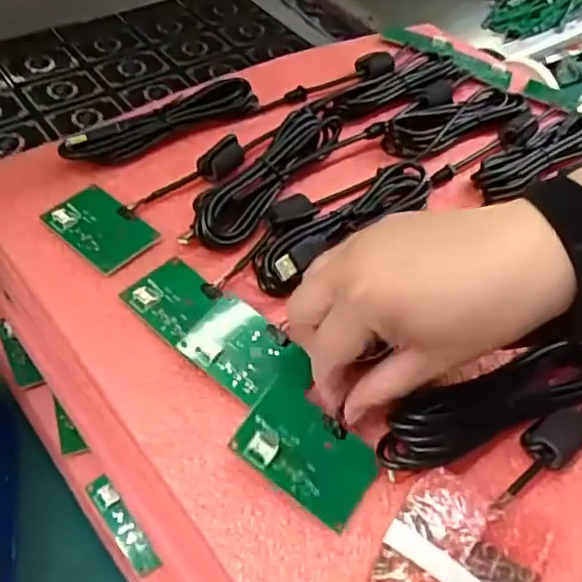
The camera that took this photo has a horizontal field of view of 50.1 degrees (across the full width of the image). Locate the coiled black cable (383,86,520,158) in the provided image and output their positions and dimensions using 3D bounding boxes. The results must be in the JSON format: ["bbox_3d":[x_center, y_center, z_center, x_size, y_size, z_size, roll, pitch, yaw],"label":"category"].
[{"bbox_3d":[0.131,-0.144,0.500,0.132,0.018,0.038,-24,56,-23],"label":"coiled black cable"}]

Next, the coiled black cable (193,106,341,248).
[{"bbox_3d":[-0.015,-0.086,0.433,0.037,0.025,0.154,31,54,20],"label":"coiled black cable"}]

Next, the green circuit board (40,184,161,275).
[{"bbox_3d":[-0.124,-0.042,0.403,0.067,0.004,0.042,35,56,22],"label":"green circuit board"}]

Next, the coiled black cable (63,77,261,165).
[{"bbox_3d":[-0.091,-0.126,0.455,0.152,0.024,0.026,-30,59,-26],"label":"coiled black cable"}]

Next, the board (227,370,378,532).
[{"bbox_3d":[0.009,0.081,0.315,0.070,0.011,0.047,41,62,2],"label":"board"}]

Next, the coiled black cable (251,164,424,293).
[{"bbox_3d":[0.037,-0.051,0.413,0.153,0.027,0.041,-33,60,-28],"label":"coiled black cable"}]

